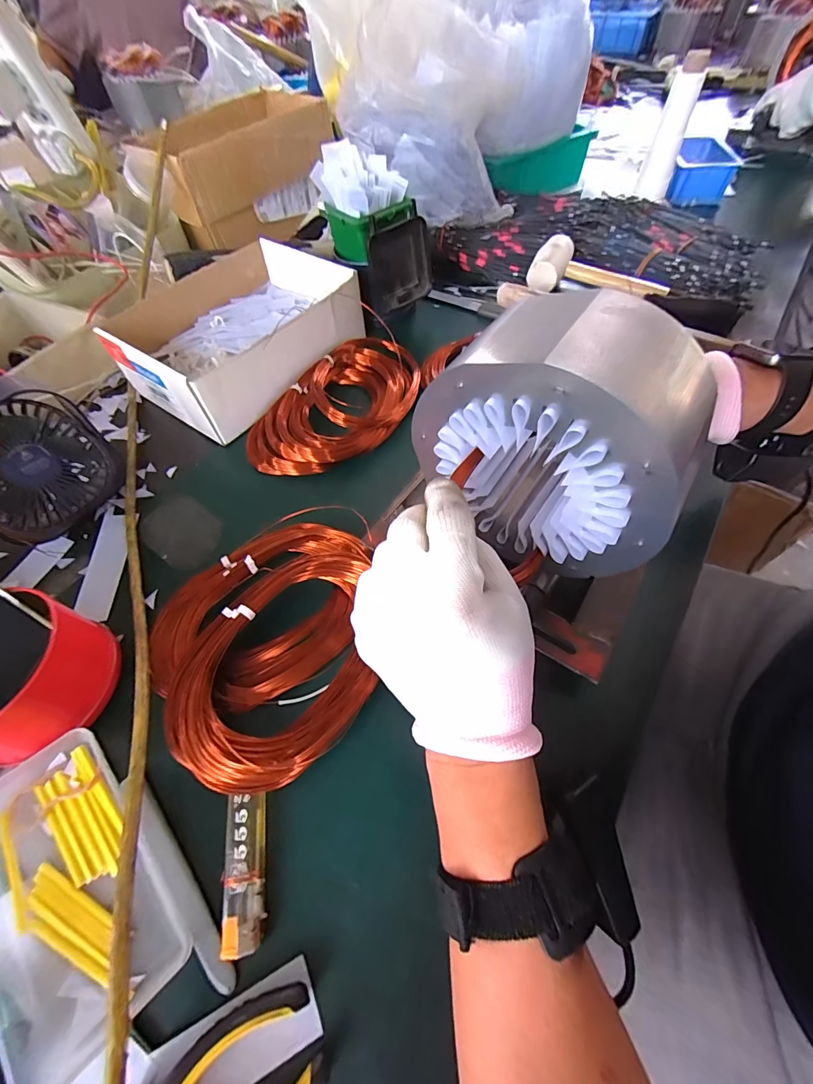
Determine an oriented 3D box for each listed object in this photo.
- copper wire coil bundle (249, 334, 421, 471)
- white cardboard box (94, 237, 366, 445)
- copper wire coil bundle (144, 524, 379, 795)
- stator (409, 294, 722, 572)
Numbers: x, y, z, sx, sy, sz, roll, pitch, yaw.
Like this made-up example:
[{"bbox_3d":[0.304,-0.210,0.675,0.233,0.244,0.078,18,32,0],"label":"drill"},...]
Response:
[{"bbox_3d":[-0.063,-0.152,0.435,0.119,0.044,0.227,30,64,18],"label":"copper wire coil bundle"},{"bbox_3d":[-0.191,-0.247,0.476,0.214,0.071,0.240,32,65,19],"label":"white cardboard box"},{"bbox_3d":[-0.101,0.068,0.309,0.183,0.043,0.203,-4,58,-1],"label":"copper wire coil bundle"},{"bbox_3d":[0.083,-0.059,0.224,0.140,0.122,0.072,34,67,19],"label":"stator"}]

